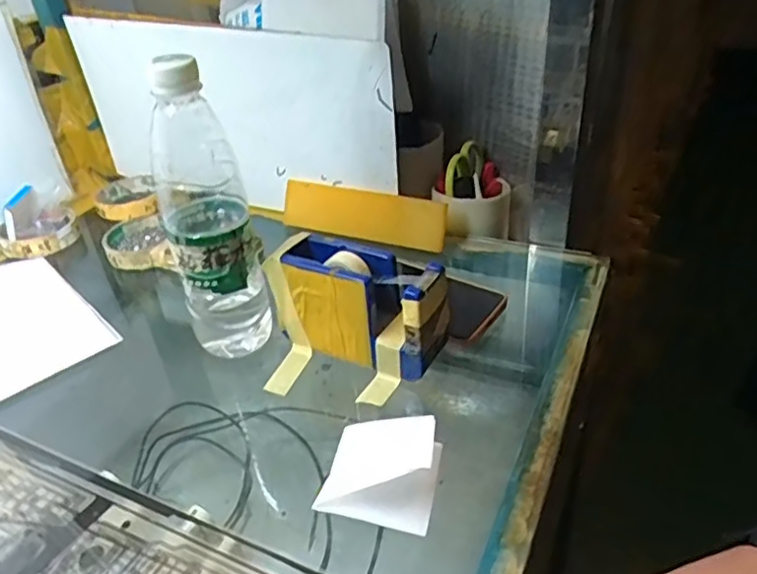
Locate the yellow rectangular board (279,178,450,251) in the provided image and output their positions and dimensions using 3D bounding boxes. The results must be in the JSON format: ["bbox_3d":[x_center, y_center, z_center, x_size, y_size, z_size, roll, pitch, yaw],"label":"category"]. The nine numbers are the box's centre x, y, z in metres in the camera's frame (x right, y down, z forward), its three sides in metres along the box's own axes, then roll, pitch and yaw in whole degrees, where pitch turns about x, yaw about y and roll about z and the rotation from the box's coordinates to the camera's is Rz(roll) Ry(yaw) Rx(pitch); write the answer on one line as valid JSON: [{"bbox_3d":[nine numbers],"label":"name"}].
[{"bbox_3d":[-0.020,-0.078,0.635,0.189,0.049,0.012,13,10,26],"label":"yellow rectangular board"}]

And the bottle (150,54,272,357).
[{"bbox_3d":[-0.125,-0.049,0.449,0.061,0.225,0.063,-15,35,-13],"label":"bottle"}]

